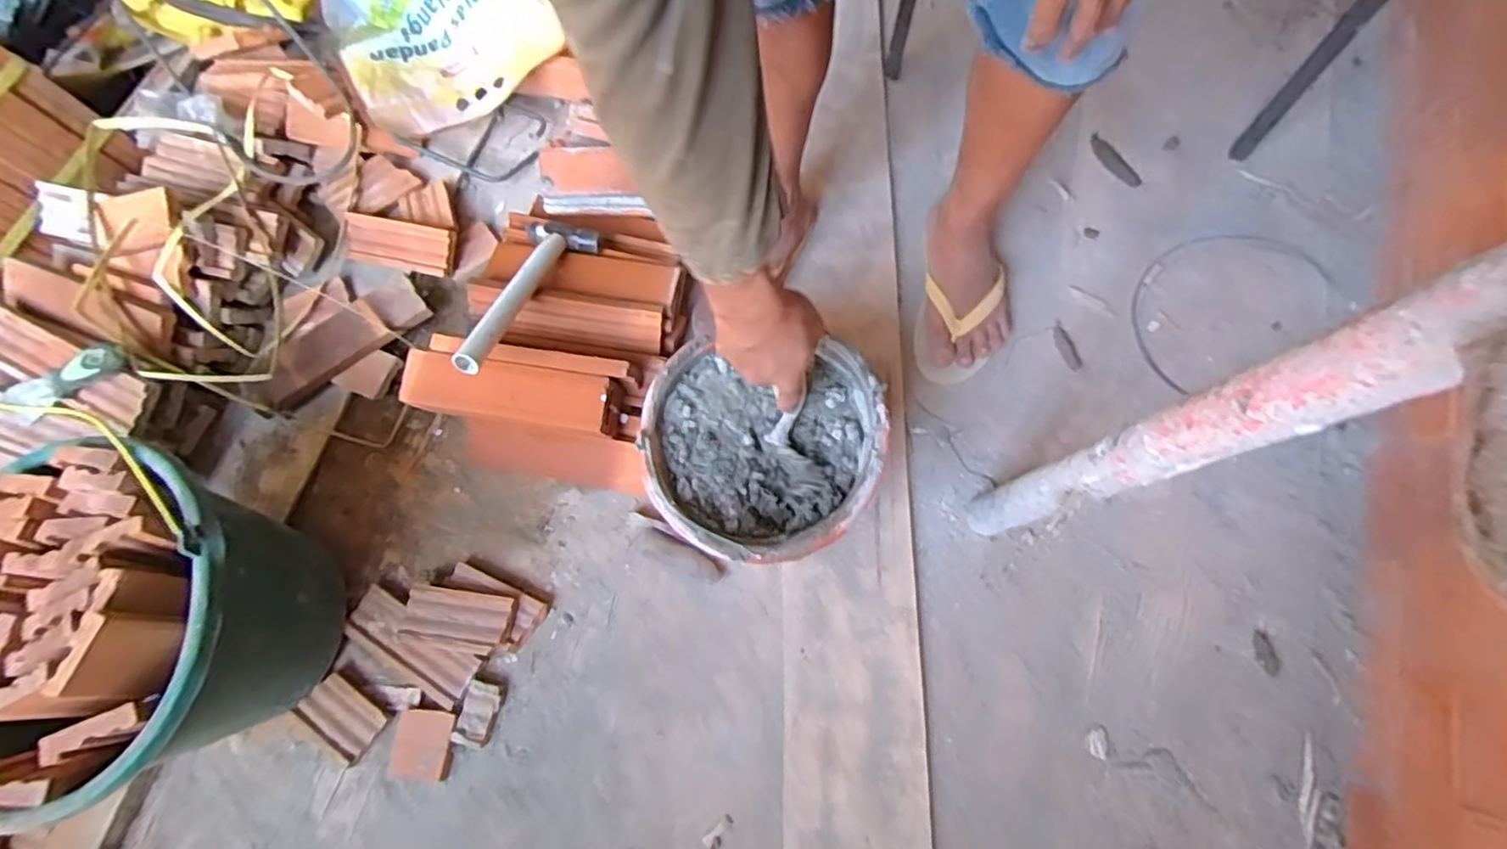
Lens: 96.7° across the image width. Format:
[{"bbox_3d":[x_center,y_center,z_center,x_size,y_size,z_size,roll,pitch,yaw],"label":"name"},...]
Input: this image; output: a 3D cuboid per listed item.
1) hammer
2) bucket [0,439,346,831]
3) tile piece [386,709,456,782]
[{"bbox_3d":[-0.260,-0.149,0.745,0.085,0.030,0.248,14,49,6],"label":"hammer"},{"bbox_3d":[-0.569,0.193,0.651,0.264,0.264,0.276,-1,72,2],"label":"bucket"},{"bbox_3d":[-0.354,0.342,0.715,0.062,0.007,0.066,3,73,3],"label":"tile piece"}]

